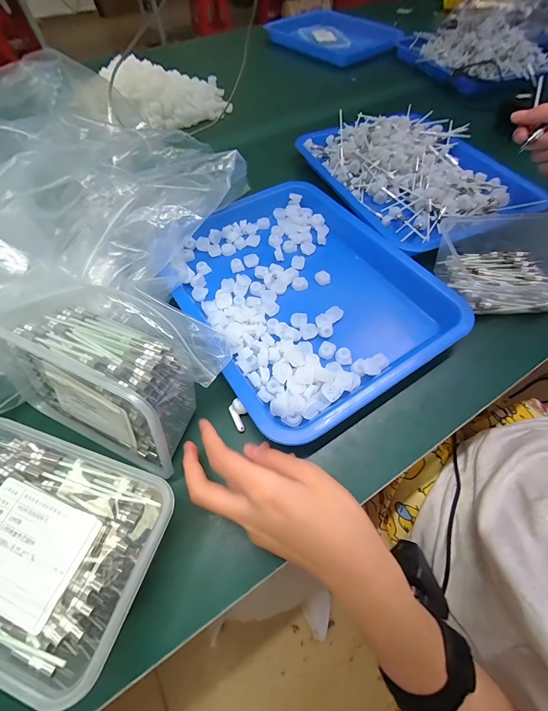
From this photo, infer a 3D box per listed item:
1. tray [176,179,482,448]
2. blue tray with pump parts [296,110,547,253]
[{"bbox_3d":[0.024,-0.083,0.372,0.254,0.050,0.326,-29,63,-16],"label":"tray"},{"bbox_3d":[0.211,-0.291,0.464,0.263,0.040,0.323,-20,61,-11],"label":"blue tray with pump parts"}]

